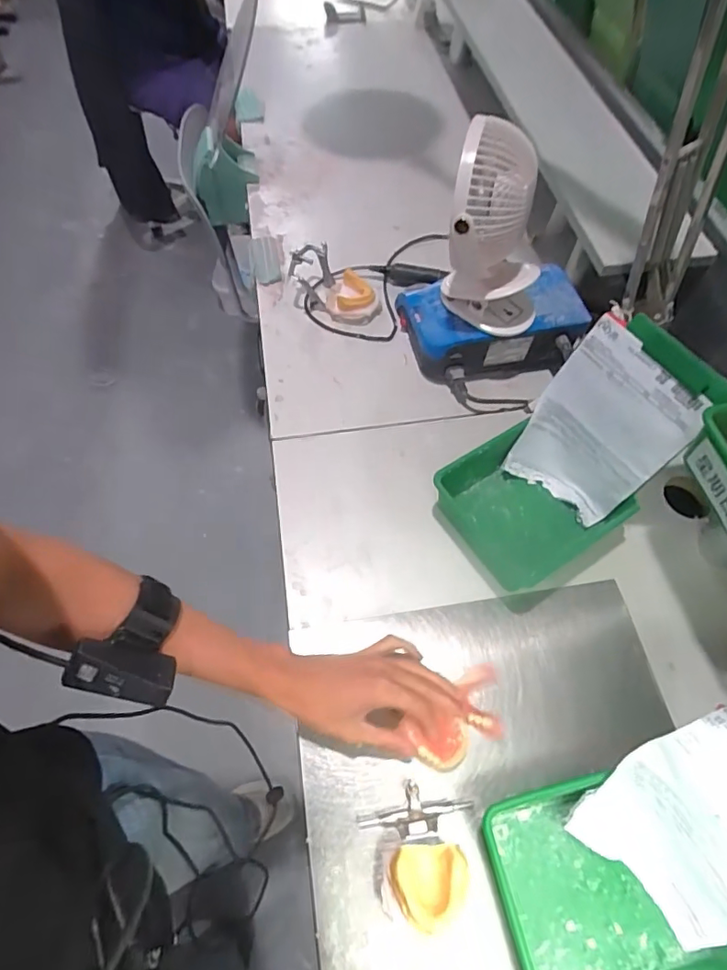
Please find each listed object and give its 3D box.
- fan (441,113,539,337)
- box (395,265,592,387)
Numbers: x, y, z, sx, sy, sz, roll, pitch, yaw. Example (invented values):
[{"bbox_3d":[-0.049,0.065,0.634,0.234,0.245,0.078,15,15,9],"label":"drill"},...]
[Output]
[{"bbox_3d":[0.155,-0.272,0.583,0.118,0.190,0.106,12,61,5],"label":"fan"},{"bbox_3d":[0.174,-0.227,0.710,0.223,0.076,0.155,-13,62,-7],"label":"box"}]

